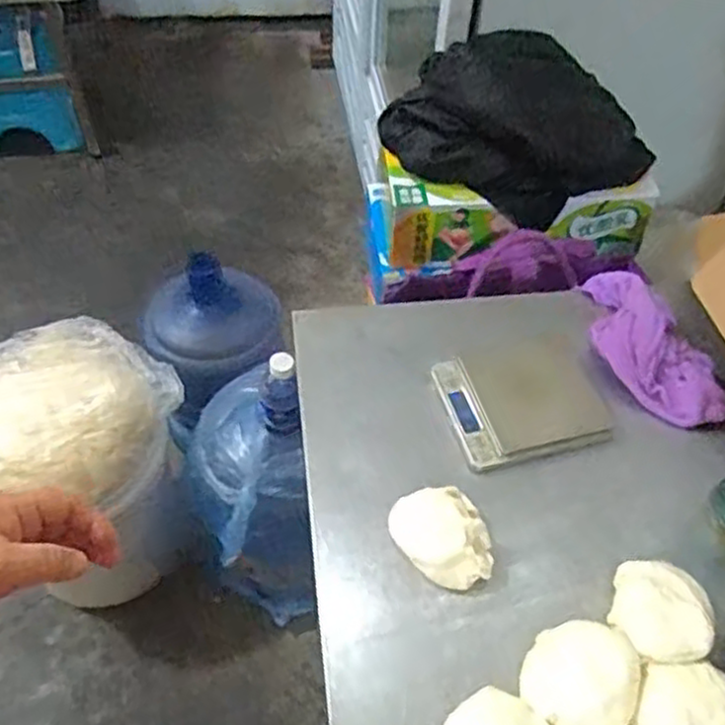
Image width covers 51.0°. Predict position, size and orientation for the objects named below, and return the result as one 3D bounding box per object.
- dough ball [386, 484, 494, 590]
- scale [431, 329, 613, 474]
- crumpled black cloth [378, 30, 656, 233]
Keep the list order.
[{"bbox_3d":[0.058,0.124,0.545,0.057,0.038,0.076,-20,57,-17],"label":"dough ball"},{"bbox_3d":[0.133,0.030,0.629,0.129,0.015,0.106,-11,54,-10],"label":"scale"},{"bbox_3d":[0.193,-0.299,0.976,0.334,0.155,0.154,23,56,14],"label":"crumpled black cloth"}]

